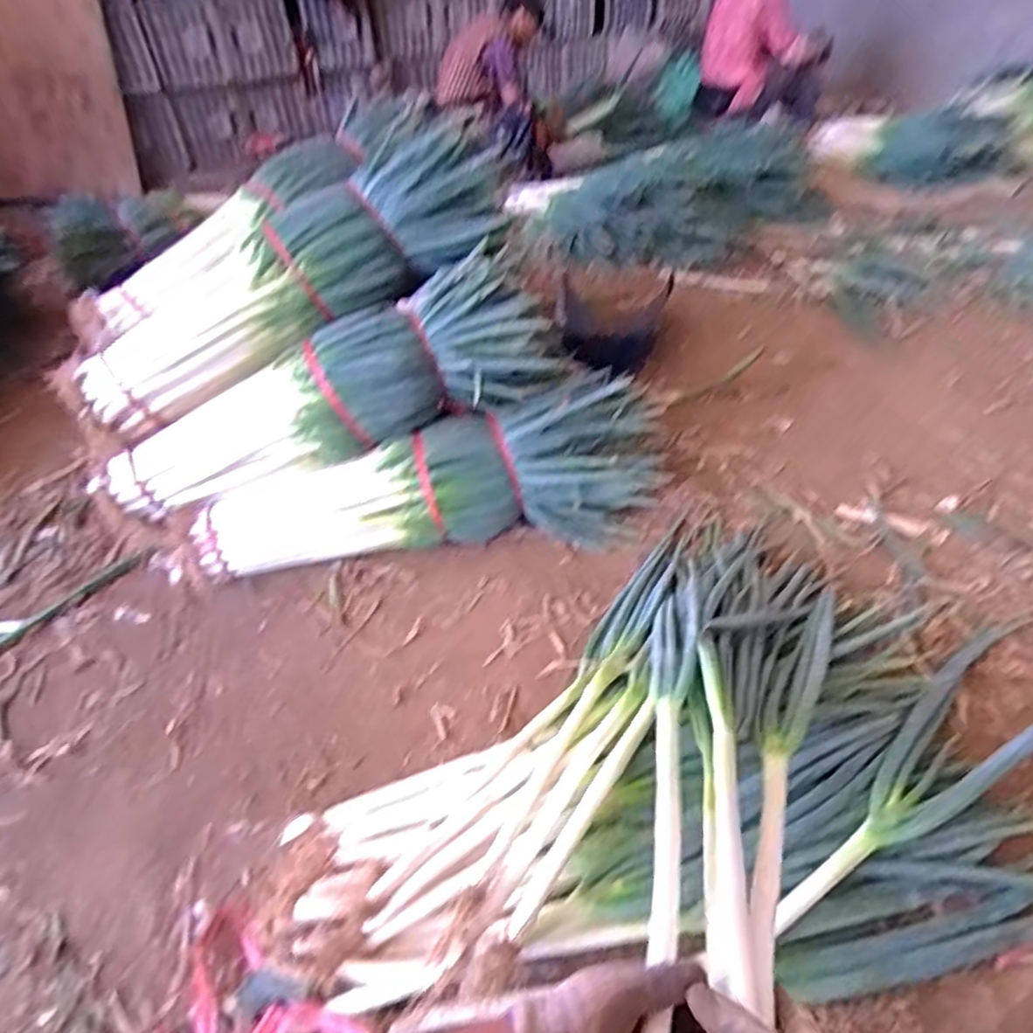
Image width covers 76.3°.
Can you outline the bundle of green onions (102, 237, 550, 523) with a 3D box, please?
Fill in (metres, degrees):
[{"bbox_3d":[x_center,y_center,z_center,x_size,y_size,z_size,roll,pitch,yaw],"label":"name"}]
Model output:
[{"bbox_3d":[-0.347,-0.209,1.228,0.824,0.233,0.164,-22,40,6],"label":"bundle of green onions"}]

